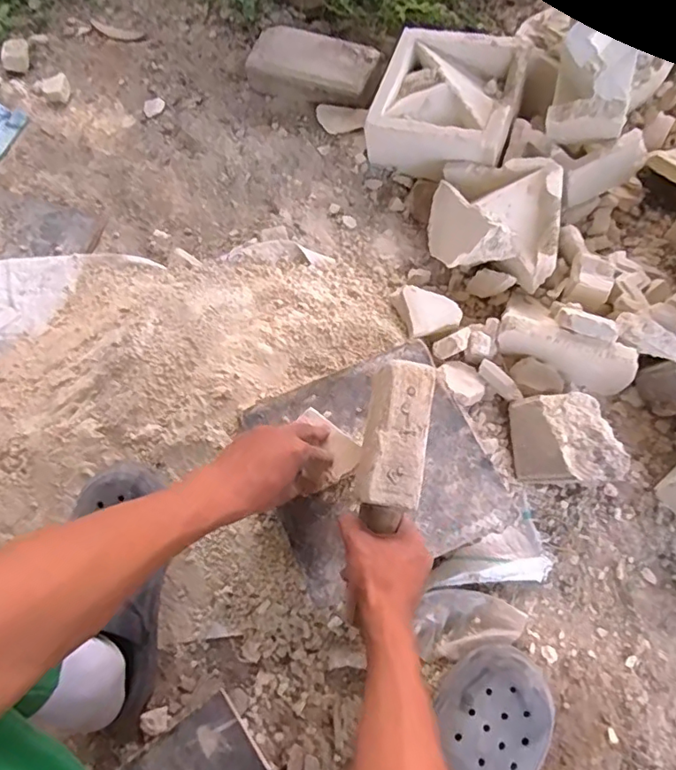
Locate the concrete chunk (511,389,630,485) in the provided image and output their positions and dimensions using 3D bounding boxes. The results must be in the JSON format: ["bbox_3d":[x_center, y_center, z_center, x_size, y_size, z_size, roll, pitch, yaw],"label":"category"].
[{"bbox_3d":[0.273,0.071,0.666,0.102,0.100,0.108,0,70,1],"label":"concrete chunk"}]

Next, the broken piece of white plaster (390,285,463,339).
[{"bbox_3d":[0.123,-0.104,0.737,0.076,0.026,0.081,-19,70,-5],"label":"broken piece of white plaster"}]

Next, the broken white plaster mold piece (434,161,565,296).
[{"bbox_3d":[0.215,-0.229,0.750,0.165,0.069,0.178,0,70,1],"label":"broken white plaster mold piece"}]

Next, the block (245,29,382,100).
[{"bbox_3d":[-0.043,-0.540,0.931,0.217,0.062,0.109,16,71,7],"label":"block"}]

